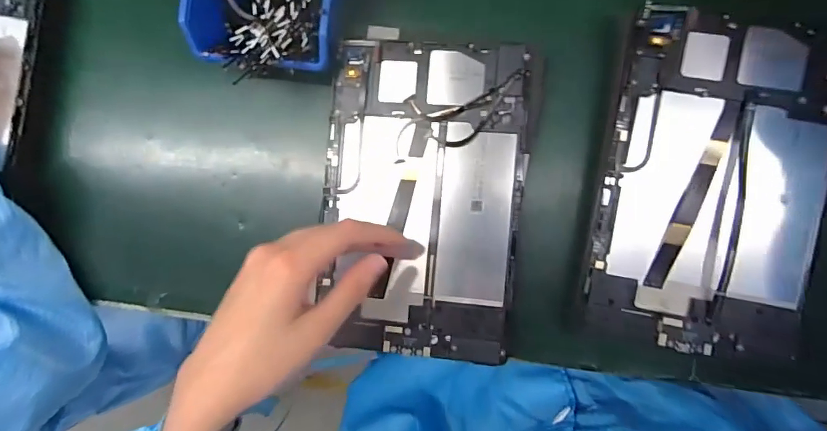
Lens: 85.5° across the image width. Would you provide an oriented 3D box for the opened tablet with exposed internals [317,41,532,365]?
[{"bbox_3d":[0.007,-0.013,0.345,0.150,0.008,0.235,4,90,7],"label":"opened tablet with exposed internals"}]

